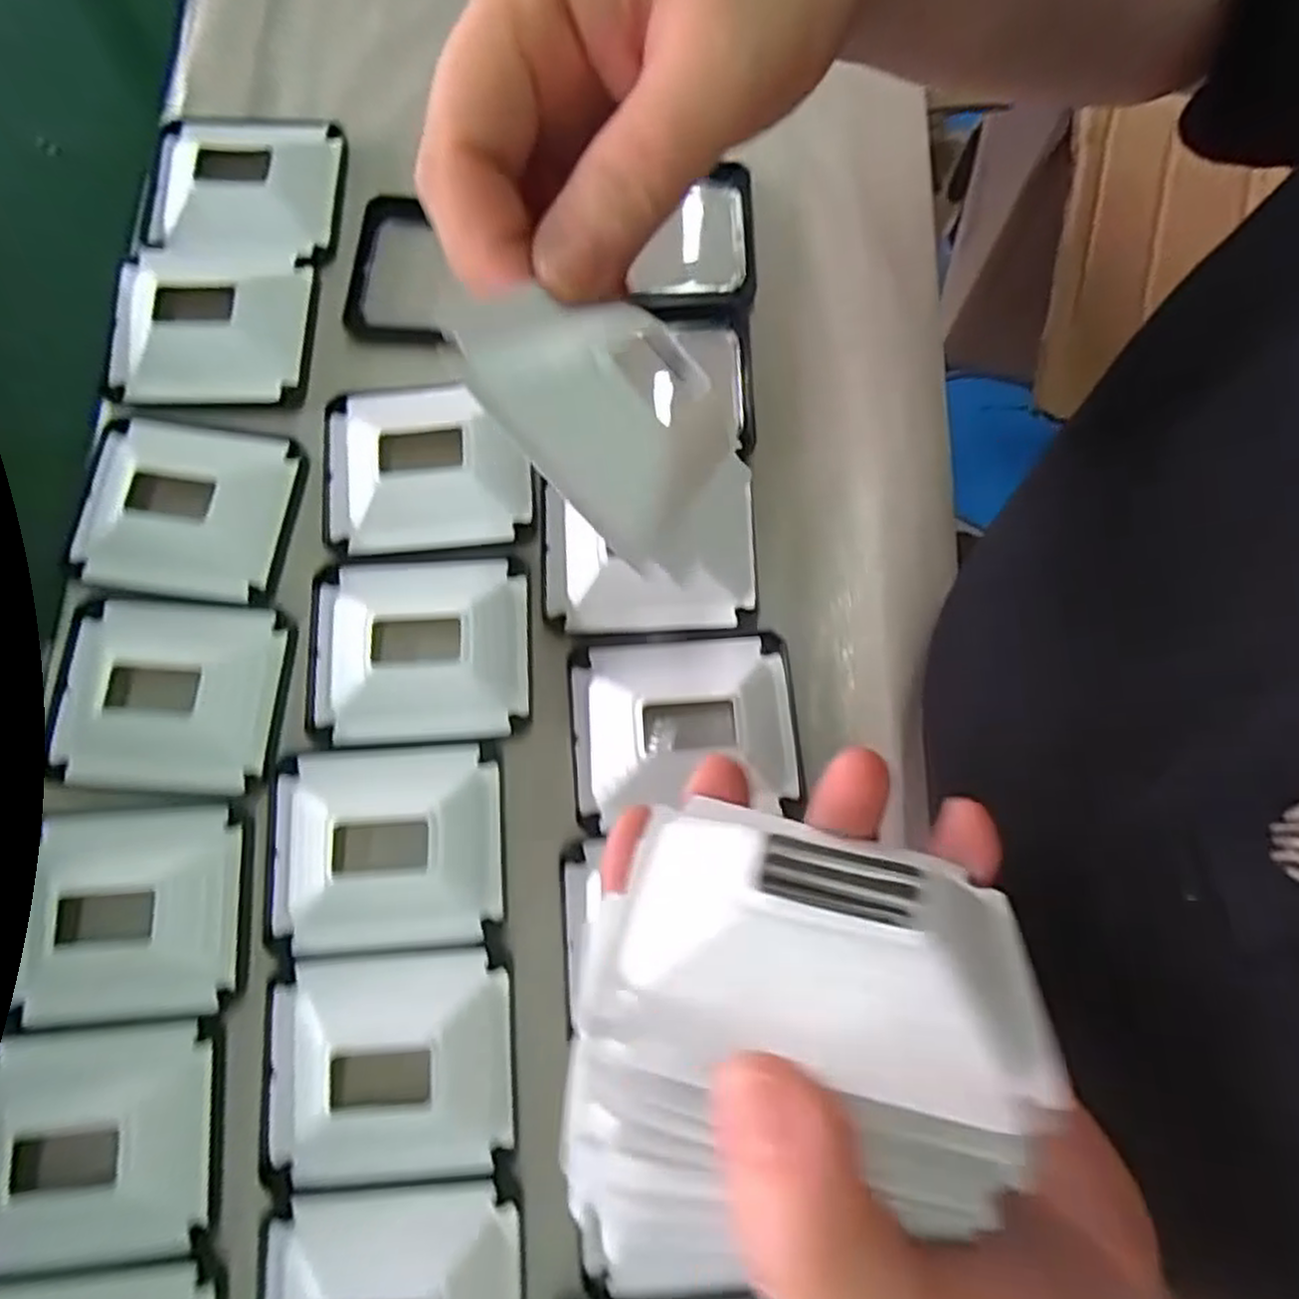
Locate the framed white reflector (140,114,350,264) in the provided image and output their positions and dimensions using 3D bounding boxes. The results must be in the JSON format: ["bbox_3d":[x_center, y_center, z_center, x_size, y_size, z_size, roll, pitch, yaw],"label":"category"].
[{"bbox_3d":[-0.174,-0.196,0.325,0.082,0.016,0.067,2,77,1],"label":"framed white reflector"}]

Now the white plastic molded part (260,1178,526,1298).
[{"bbox_3d":[-0.078,0.200,0.229,0.080,0.012,0.069,-2,76,0],"label":"white plastic molded part"}]

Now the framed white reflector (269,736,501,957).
[{"bbox_3d":[-0.091,0.066,0.261,0.080,0.011,0.066,-5,76,-1],"label":"framed white reflector"}]

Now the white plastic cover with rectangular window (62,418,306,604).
[{"bbox_3d":[-0.176,-0.055,0.290,0.079,0.011,0.065,8,77,2],"label":"white plastic cover with rectangular window"}]

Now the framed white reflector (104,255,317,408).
[{"bbox_3d":[-0.178,-0.129,0.306,0.083,0.014,0.062,2,77,1],"label":"framed white reflector"}]

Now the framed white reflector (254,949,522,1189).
[{"bbox_3d":[-0.085,0.132,0.245,0.081,0.013,0.068,-3,76,0],"label":"framed white reflector"}]

